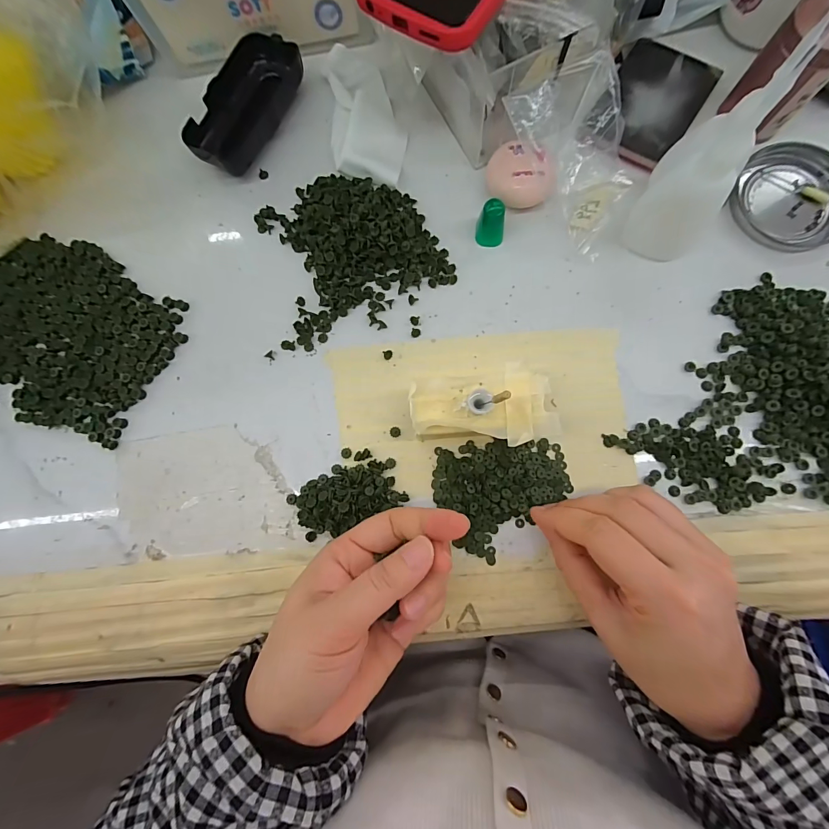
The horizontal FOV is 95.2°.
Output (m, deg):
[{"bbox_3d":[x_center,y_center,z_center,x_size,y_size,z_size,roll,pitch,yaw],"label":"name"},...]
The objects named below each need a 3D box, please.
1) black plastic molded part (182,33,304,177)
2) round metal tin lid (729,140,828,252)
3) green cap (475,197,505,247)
[{"bbox_3d":[-0.132,-0.238,0.294,0.052,0.021,0.108,31,85,7],"label":"black plastic molded part"},{"bbox_3d":[0.269,-0.155,0.269,0.080,0.009,0.076,0,82,3],"label":"round metal tin lid"},{"bbox_3d":[0.055,-0.135,0.267,0.019,0.029,0.016,11,83,5],"label":"green cap"}]

